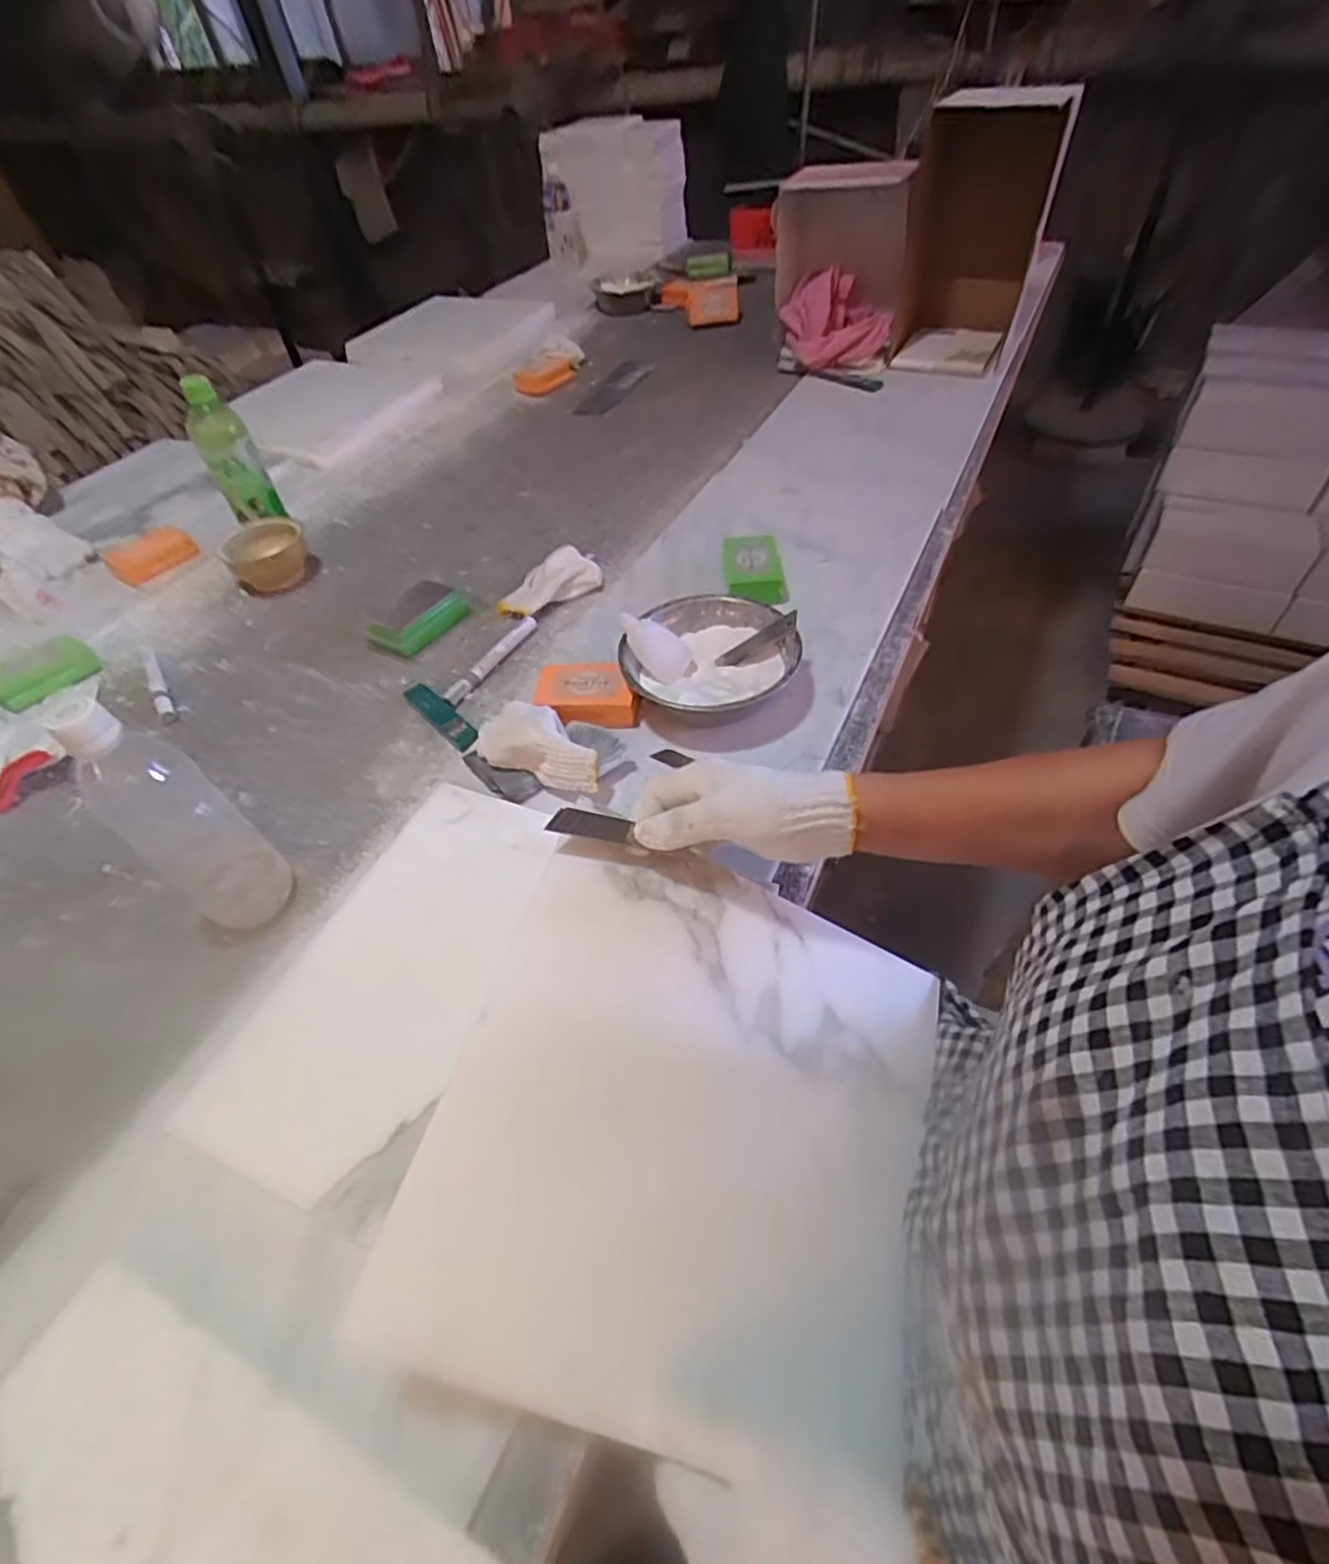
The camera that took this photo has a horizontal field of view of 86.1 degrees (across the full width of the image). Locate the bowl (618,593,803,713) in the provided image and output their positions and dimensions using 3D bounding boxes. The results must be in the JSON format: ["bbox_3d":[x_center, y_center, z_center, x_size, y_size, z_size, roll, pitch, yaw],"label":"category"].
[{"bbox_3d":[0.043,-0.112,0.663,0.156,0.044,0.149,-3,50,4],"label":"bowl"}]

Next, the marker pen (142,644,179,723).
[{"bbox_3d":[-0.548,-0.108,0.769,0.017,0.012,0.155,-30,55,-18],"label":"marker pen"}]

